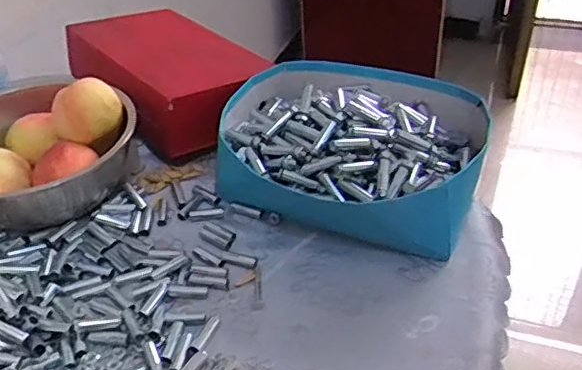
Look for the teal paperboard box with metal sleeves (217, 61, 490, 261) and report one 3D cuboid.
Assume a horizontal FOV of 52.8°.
[{"bbox_3d":[0.068,-0.046,0.688,0.290,0.113,0.252,7,40,13],"label":"teal paperboard box with metal sleeves"}]

